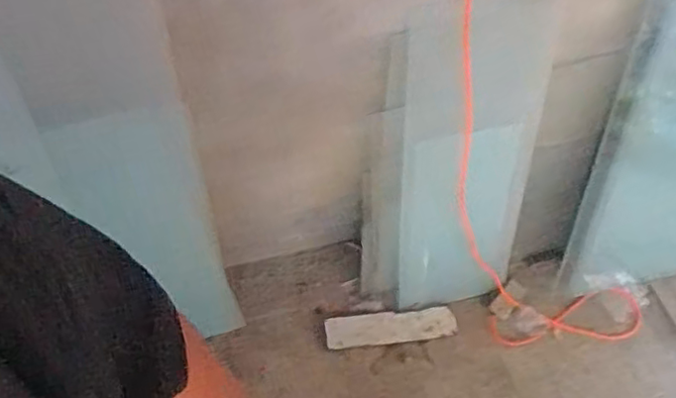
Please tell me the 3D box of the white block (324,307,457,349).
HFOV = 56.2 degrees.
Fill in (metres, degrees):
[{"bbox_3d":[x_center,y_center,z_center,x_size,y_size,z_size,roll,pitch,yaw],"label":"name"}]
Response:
[{"bbox_3d":[0.139,0.337,1.650,0.335,0.026,0.079,-4,58,-6],"label":"white block"}]

